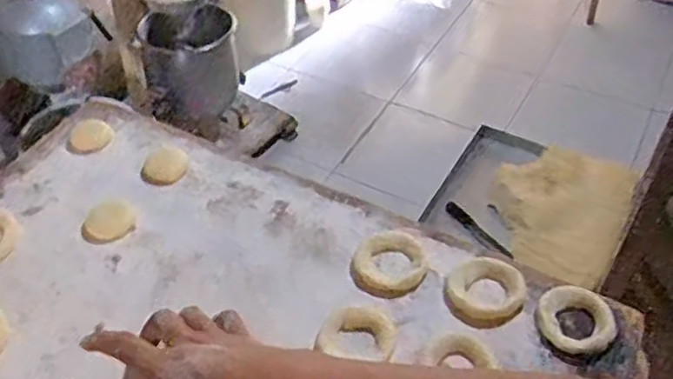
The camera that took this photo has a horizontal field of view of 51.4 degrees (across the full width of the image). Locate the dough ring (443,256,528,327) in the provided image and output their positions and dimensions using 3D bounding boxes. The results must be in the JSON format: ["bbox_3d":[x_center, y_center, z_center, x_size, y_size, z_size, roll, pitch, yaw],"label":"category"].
[{"bbox_3d":[0.126,0.085,0.588,0.067,0.014,0.058,5,45,5],"label":"dough ring"}]

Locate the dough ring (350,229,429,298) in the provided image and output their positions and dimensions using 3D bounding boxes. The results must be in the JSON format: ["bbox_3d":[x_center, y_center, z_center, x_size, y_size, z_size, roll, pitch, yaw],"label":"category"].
[{"bbox_3d":[0.047,0.065,0.613,0.062,0.010,0.068,0,45,0],"label":"dough ring"}]

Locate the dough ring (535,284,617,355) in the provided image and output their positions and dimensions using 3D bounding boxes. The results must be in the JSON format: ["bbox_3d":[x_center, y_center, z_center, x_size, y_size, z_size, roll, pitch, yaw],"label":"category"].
[{"bbox_3d":[0.197,0.106,0.575,0.062,0.016,0.055,12,46,12],"label":"dough ring"}]

